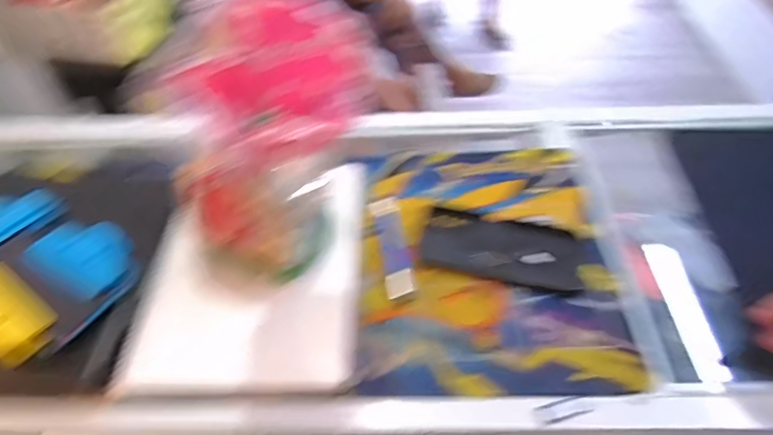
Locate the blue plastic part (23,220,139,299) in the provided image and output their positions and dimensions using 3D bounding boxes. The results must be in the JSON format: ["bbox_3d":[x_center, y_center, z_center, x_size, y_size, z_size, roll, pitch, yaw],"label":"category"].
[{"bbox_3d":[-0.280,0.035,0.471,0.097,0.023,0.066,23,56,22],"label":"blue plastic part"}]

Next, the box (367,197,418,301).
[{"bbox_3d":[0.006,0.026,0.511,0.031,0.011,0.122,-11,51,-4],"label":"box"}]

